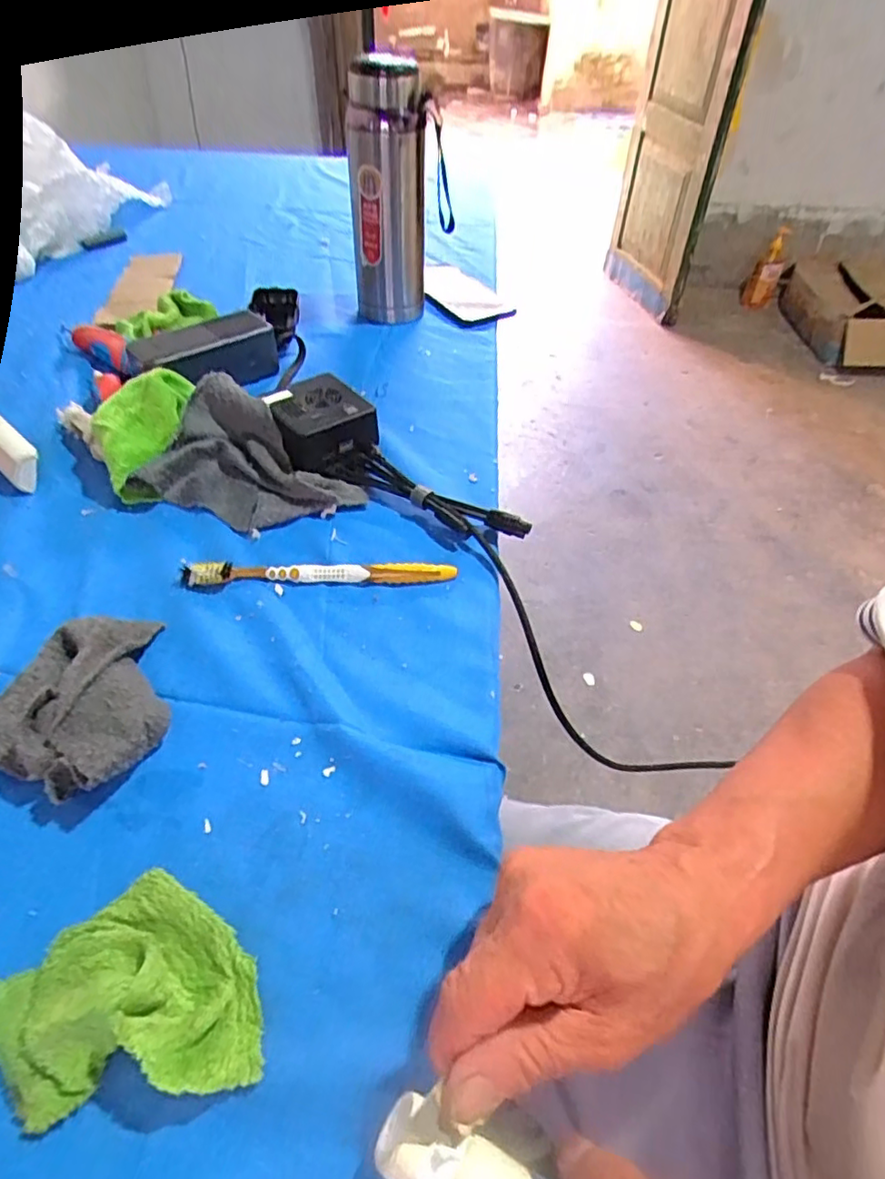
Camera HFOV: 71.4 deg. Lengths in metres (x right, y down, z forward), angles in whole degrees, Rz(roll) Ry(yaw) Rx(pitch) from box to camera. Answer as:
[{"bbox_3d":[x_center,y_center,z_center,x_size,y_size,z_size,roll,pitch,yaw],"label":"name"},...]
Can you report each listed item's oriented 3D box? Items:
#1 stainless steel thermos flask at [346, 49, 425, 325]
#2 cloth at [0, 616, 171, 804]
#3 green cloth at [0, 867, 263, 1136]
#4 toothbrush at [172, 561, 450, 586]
[{"bbox_3d":[-0.059,-0.419,0.669,0.078,0.236,0.062,0,47,-1],"label":"stainless steel thermos flask"},{"bbox_3d":[-0.207,0.061,0.342,0.092,0.033,0.119,-15,50,-16],"label":"cloth"},{"bbox_3d":[-0.127,0.172,0.249,0.091,0.026,0.092,-31,56,-28],"label":"green cloth"},{"bbox_3d":[-0.084,-0.013,0.432,0.185,0.016,0.015,-2,47,-5],"label":"toothbrush"}]

